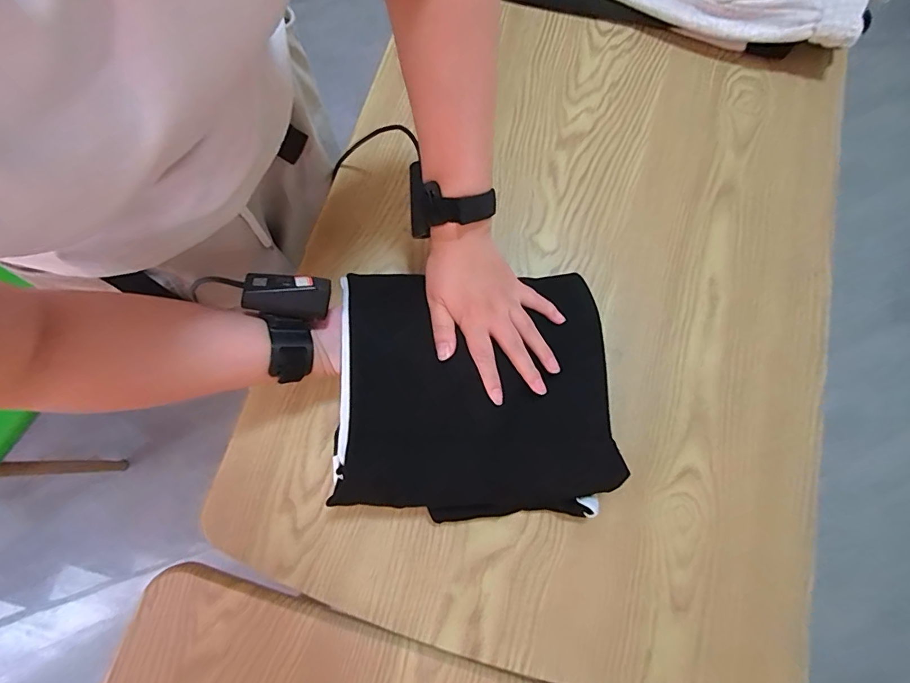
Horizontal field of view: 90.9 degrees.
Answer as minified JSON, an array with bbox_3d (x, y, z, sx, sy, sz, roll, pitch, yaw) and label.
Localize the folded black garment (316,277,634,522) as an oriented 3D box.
[{"bbox_3d":[0.018,0.050,0.414,0.240,0.060,0.226,-3,86,-6],"label":"folded black garment"}]

